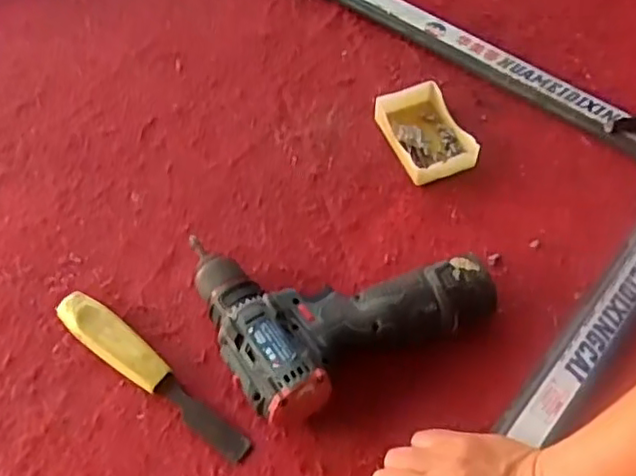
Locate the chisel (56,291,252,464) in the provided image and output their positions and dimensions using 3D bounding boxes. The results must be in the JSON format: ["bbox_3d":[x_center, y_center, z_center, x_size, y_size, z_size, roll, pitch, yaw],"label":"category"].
[{"bbox_3d":[-0.134,0.105,0.496,0.197,0.020,0.033,35,64,24],"label":"chisel"}]

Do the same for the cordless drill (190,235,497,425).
[{"bbox_3d":[0.011,0.032,0.517,0.206,0.057,0.174,-24,58,-13],"label":"cordless drill"}]

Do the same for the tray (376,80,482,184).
[{"bbox_3d":[0.105,-0.102,0.618,0.069,0.027,0.107,-20,57,-10],"label":"tray"}]

